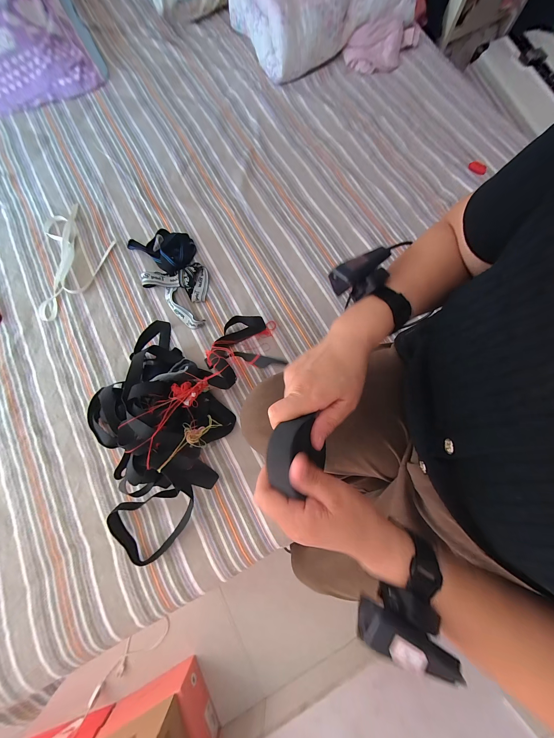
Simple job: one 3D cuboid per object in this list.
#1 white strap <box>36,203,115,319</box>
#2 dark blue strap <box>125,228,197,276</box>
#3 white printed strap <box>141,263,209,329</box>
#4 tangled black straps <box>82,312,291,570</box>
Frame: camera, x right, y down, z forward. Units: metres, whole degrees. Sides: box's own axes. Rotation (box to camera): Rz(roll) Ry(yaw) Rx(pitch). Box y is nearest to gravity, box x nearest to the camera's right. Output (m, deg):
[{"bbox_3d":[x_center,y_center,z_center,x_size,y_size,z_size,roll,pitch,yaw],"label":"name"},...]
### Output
[{"bbox_3d":[-0.560,-0.289,0.626,0.246,0.021,0.252,42,81,10],"label":"white strap"},{"bbox_3d":[-0.293,-0.322,0.619,0.172,0.038,0.109,34,80,9],"label":"dark blue strap"},{"bbox_3d":[-0.250,-0.183,0.591,0.151,0.027,0.167,0,77,2],"label":"white printed strap"},{"bbox_3d":[-0.221,0.074,0.485,0.301,0.116,0.509,32,80,9],"label":"tangled black straps"}]

